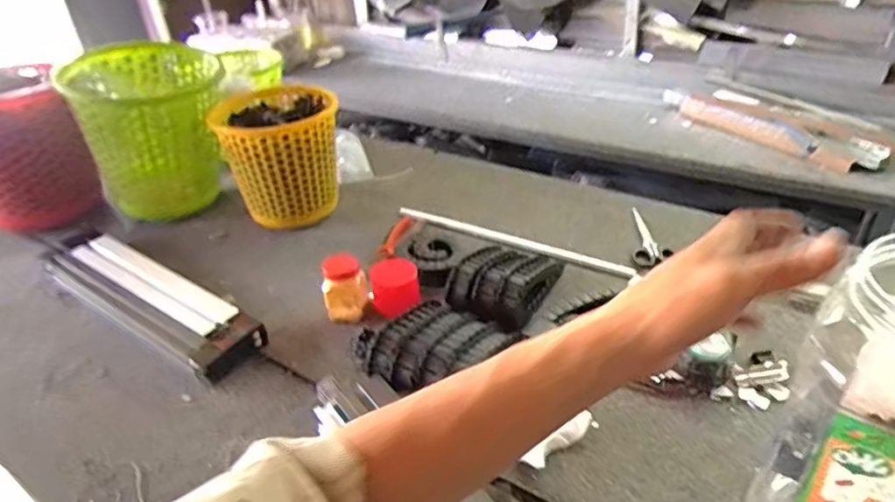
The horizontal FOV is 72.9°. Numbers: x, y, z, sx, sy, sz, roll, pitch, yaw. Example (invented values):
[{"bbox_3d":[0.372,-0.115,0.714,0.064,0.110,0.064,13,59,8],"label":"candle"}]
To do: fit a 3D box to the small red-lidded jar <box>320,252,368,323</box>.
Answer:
[{"bbox_3d":[-0.133,0.050,0.799,0.063,0.085,0.049,-12,34,-12],"label":"small red-lidded jar"}]

